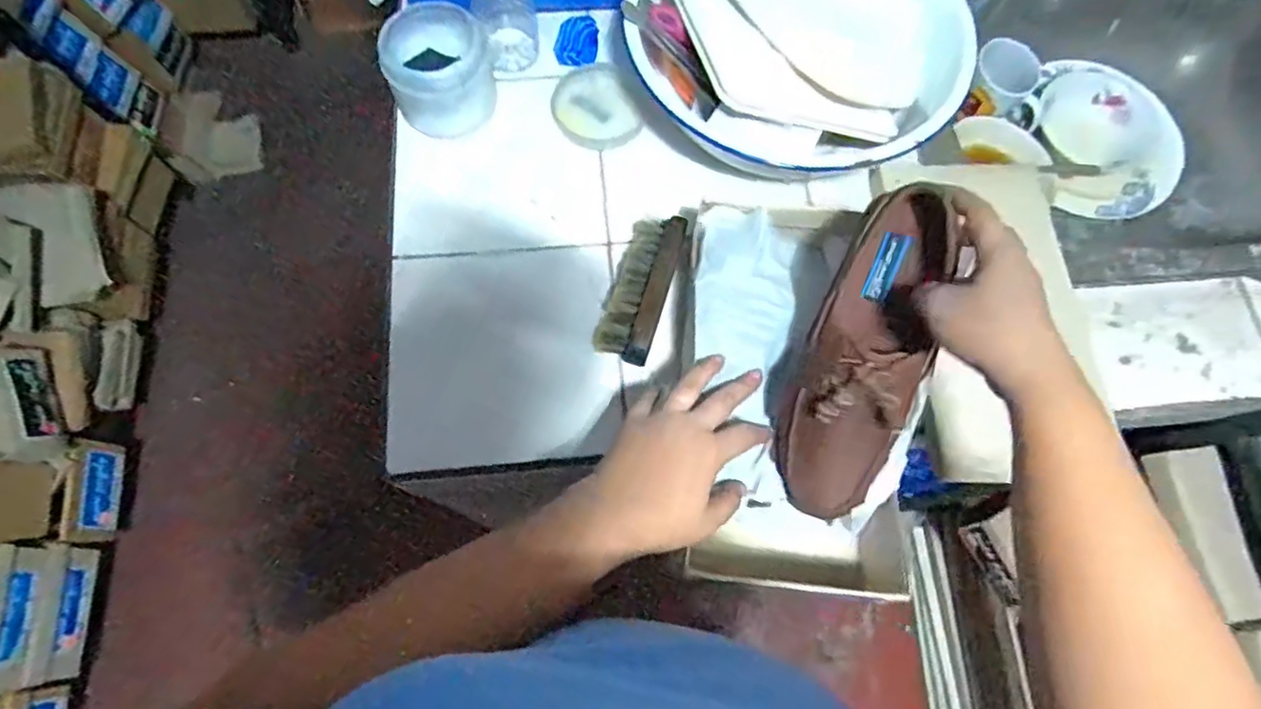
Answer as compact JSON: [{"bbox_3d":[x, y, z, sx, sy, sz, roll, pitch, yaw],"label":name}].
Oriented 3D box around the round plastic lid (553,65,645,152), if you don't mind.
[{"bbox_3d":[-0.033,-0.250,0.651,0.083,0.012,0.092,-38,76,-13],"label":"round plastic lid"}]

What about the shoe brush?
[{"bbox_3d":[0.010,-0.062,0.564,0.048,0.034,0.135,17,71,4],"label":"shoe brush"}]

